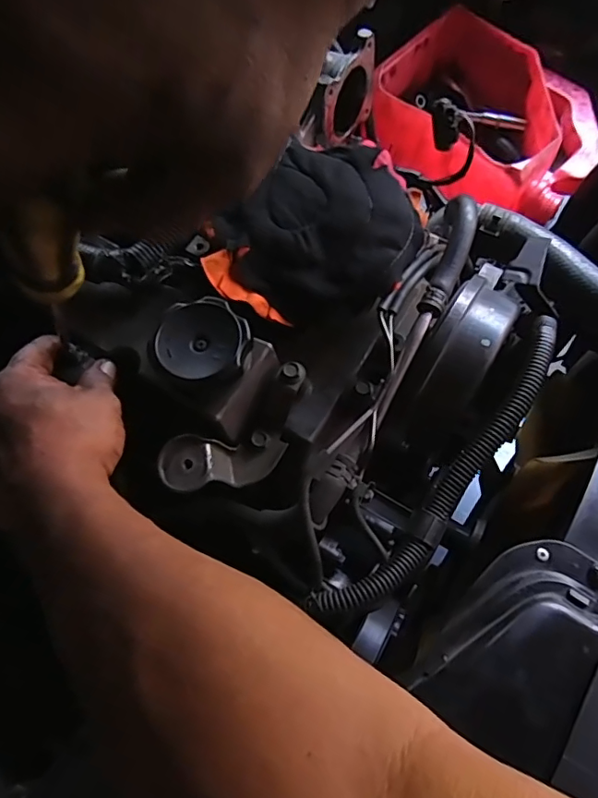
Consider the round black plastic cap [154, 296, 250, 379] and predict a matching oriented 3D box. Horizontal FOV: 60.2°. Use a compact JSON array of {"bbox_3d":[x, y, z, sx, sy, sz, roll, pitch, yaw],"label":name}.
[{"bbox_3d":[-0.064,-0.038,0.340,0.059,0.014,0.056,0,70,1],"label":"round black plastic cap"}]

